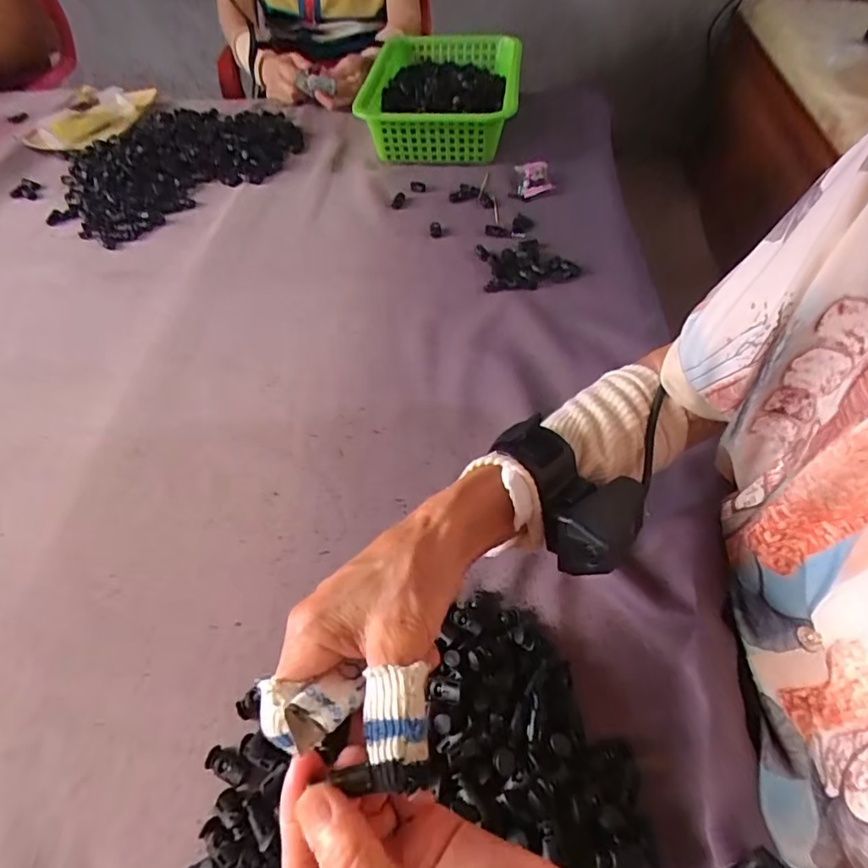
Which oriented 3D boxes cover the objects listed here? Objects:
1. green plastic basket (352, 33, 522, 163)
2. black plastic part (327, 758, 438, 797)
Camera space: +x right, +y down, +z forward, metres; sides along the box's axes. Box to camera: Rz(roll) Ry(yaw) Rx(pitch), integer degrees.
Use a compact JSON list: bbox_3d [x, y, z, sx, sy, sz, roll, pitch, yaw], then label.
[{"bbox_3d":[0.020,-0.524,0.795,0.215,0.077,0.340,7,54,8],"label":"green plastic basket"},{"bbox_3d":[-0.020,0.128,0.193,0.043,0.009,0.009,-12,52,16],"label":"black plastic part"}]

